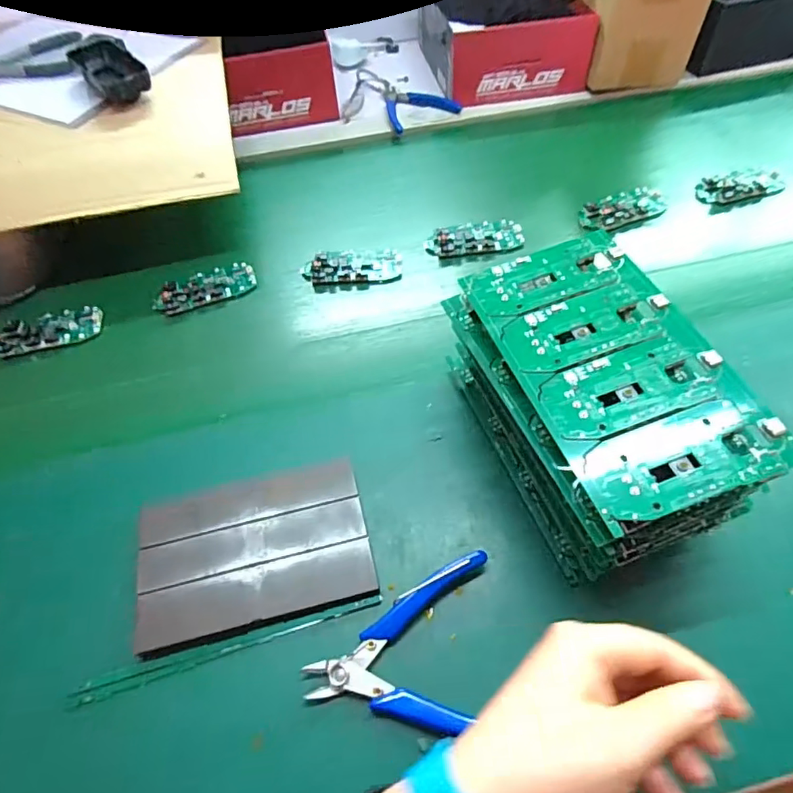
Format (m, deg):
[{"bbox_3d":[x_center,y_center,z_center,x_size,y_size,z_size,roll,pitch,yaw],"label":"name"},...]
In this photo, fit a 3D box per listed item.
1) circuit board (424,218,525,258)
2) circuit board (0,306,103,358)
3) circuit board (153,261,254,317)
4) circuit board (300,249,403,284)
[{"bbox_3d":[0.080,-0.162,0.540,0.098,0.011,0.044,-7,53,-1],"label":"circuit board"},{"bbox_3d":[-0.323,-0.063,0.487,0.090,0.013,0.044,-18,54,-10],"label":"circuit board"},{"bbox_3d":[-0.187,-0.107,0.512,0.097,0.014,0.042,-23,55,-13],"label":"circuit board"},{"bbox_3d":[-0.045,-0.131,0.522,0.098,0.018,0.046,-8,53,-2],"label":"circuit board"}]

